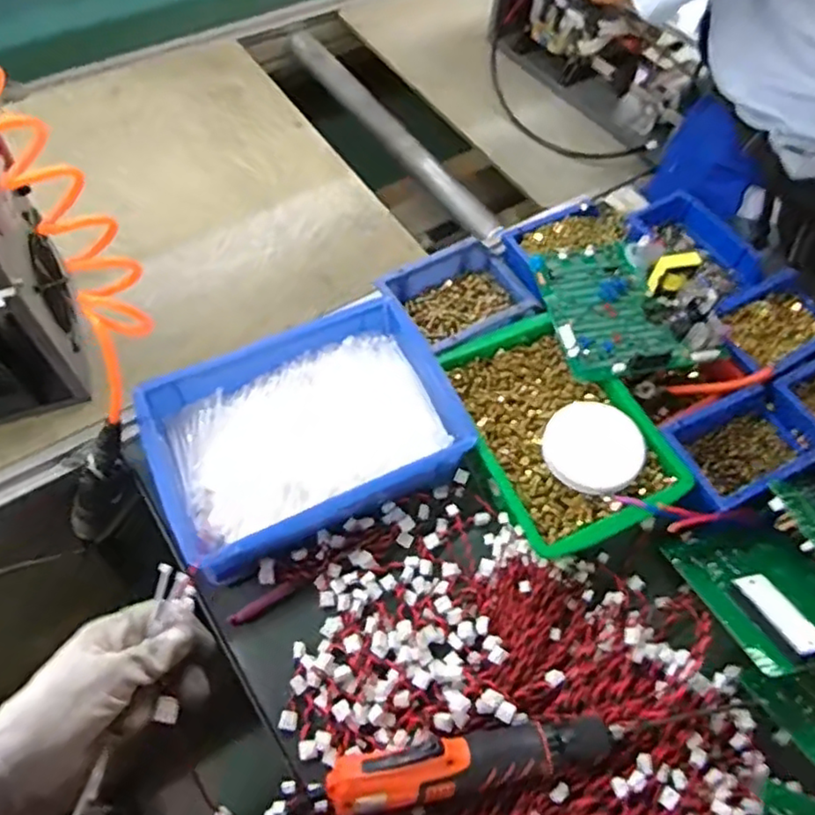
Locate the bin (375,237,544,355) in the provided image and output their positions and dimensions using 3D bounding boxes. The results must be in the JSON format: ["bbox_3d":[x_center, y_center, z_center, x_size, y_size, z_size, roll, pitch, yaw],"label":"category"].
[{"bbox_3d":[0.067,-0.126,0.755,0.168,0.046,0.128,-29,66,-19],"label":"bin"}]

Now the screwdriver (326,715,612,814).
[{"bbox_3d":[0.059,0.291,0.533,0.229,0.042,0.048,-7,61,-7],"label":"screwdriver"}]

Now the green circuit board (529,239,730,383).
[{"bbox_3d":[0.249,-0.125,0.729,0.177,0.048,0.181,-11,61,-9],"label":"green circuit board"}]

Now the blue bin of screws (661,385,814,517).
[{"bbox_3d":[0.342,0.048,0.684,0.165,0.069,0.100,-22,64,-15],"label":"blue bin of screws"}]

